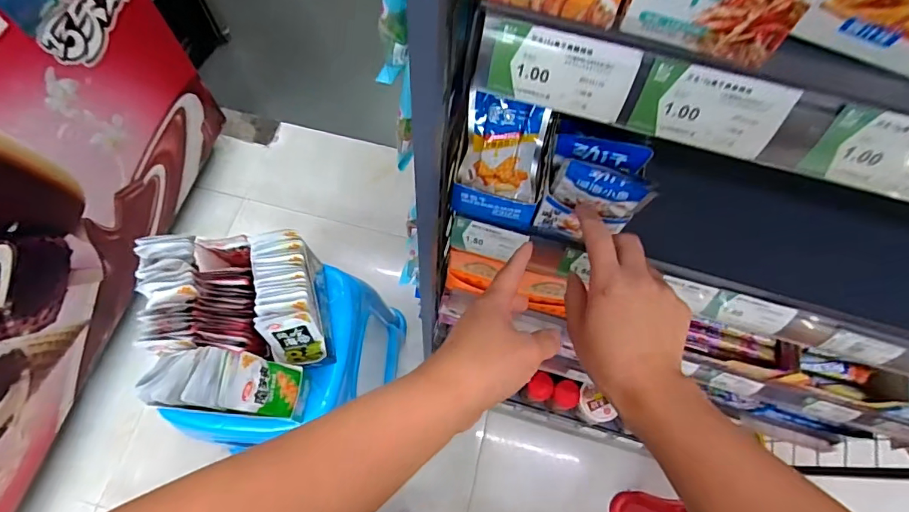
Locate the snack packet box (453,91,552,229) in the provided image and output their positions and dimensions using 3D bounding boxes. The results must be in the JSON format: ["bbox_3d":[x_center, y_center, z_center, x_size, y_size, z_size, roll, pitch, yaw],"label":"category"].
[{"bbox_3d":[0.042,-0.074,0.416,0.081,0.068,0.068,12,68,2],"label":"snack packet box"}]

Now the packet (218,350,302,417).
[{"bbox_3d":[-0.251,0.174,0.629,0.016,0.123,0.071,-11,62,22],"label":"packet"}]

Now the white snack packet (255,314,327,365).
[{"bbox_3d":[-0.222,0.118,0.656,0.069,0.109,0.014,-10,49,-6],"label":"white snack packet"}]

